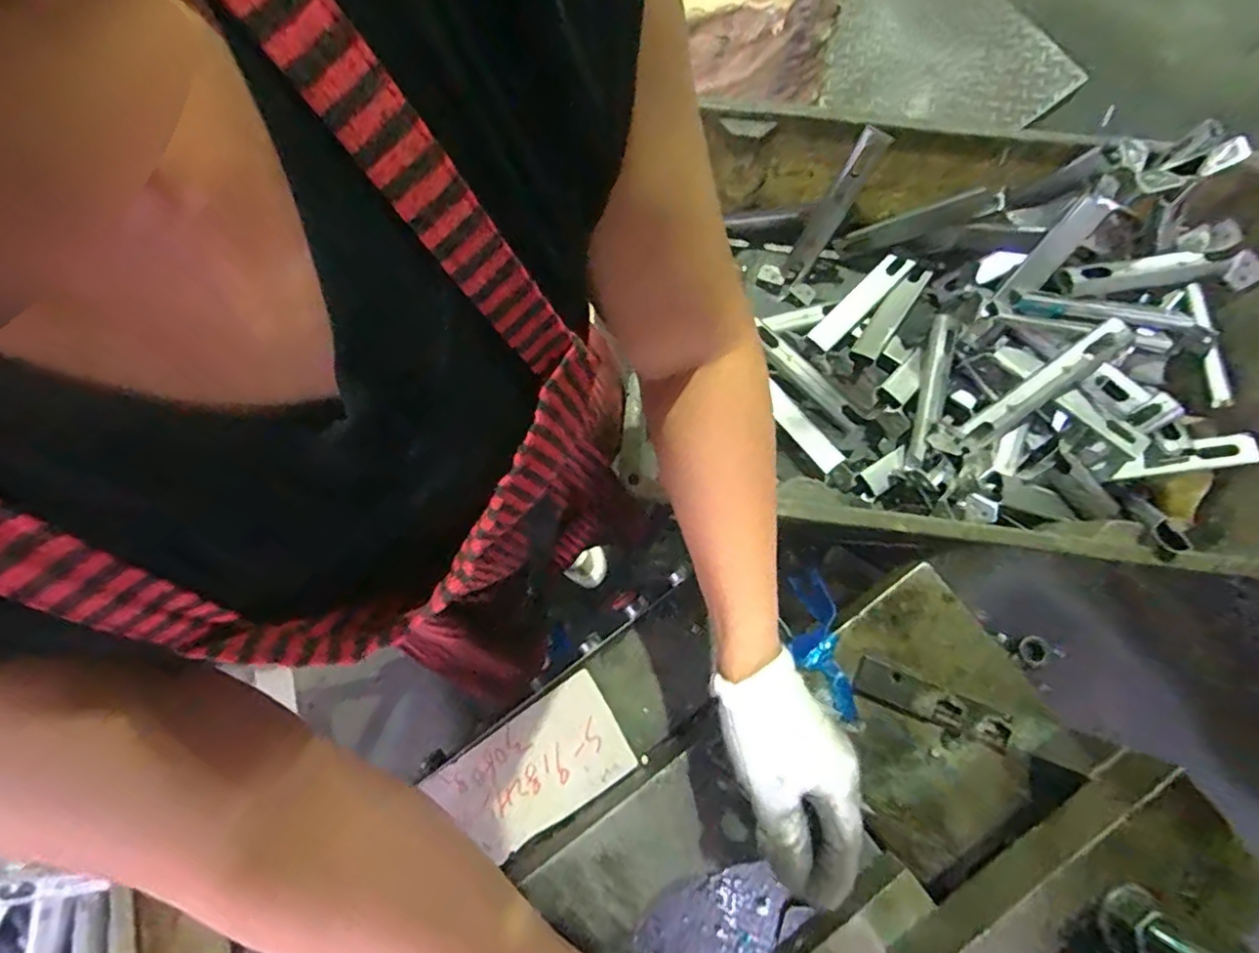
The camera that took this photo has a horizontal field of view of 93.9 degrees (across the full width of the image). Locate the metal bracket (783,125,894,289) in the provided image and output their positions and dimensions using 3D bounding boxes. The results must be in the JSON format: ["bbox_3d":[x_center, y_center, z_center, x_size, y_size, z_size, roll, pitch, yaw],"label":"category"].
[{"bbox_3d":[0.214,-0.281,0.622,0.030,0.165,0.027,37,51,7],"label":"metal bracket"}]

